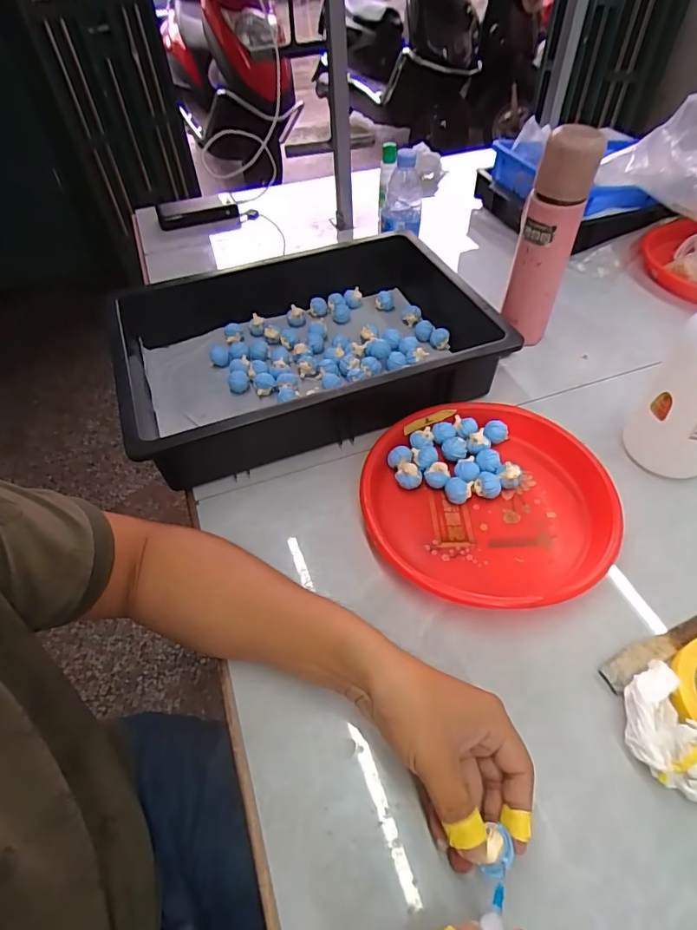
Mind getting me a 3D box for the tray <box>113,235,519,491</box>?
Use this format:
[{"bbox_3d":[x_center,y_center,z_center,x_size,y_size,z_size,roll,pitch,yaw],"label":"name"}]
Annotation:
[{"bbox_3d":[-0.045,-0.162,0.637,0.471,0.084,0.306,-18,51,-11],"label":"tray"}]

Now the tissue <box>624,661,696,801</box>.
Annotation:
[{"bbox_3d":[0.260,0.199,0.364,0.093,0.042,0.089,22,55,22],"label":"tissue"}]

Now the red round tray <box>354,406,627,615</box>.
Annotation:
[{"bbox_3d":[0.143,0.034,0.513,0.244,0.036,0.248,-2,50,3],"label":"red round tray"}]

